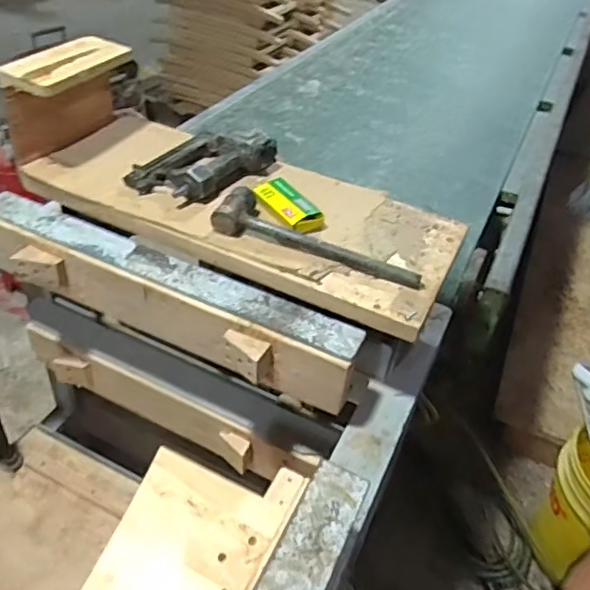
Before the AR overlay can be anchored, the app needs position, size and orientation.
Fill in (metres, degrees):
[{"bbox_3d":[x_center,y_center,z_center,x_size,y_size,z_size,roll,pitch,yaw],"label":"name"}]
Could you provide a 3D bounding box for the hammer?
[{"bbox_3d":[0.037,-0.094,0.885,0.334,0.047,0.083,17,43,12],"label":"hammer"}]

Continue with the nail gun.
[{"bbox_3d":[-0.164,-0.235,1.015,0.150,0.061,0.239,30,47,25],"label":"nail gun"}]

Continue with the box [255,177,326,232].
[{"bbox_3d":[-0.012,-0.149,0.951,0.066,0.031,0.127,-25,50,-31],"label":"box"}]

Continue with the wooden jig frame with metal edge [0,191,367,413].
[{"bbox_3d":[-0.220,0.009,0.903,0.663,0.117,0.126,22,44,17],"label":"wooden jig frame with metal edge"}]

